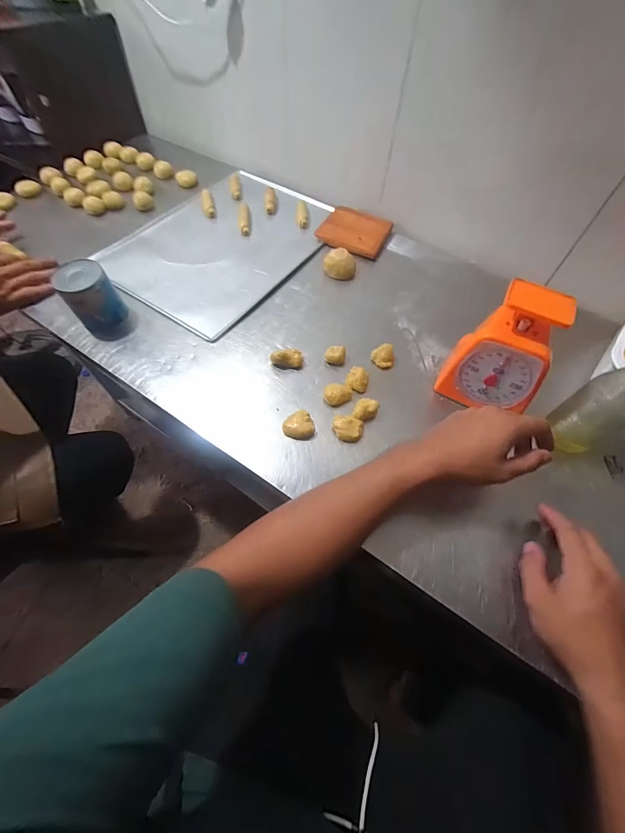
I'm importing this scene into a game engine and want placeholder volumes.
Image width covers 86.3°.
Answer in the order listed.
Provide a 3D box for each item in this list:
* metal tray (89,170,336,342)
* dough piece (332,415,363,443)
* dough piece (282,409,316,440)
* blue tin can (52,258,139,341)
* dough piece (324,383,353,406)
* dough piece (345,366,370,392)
[{"bbox_3d":[-0.171,-0.365,0.673,0.324,0.021,0.460,31,62,15],"label":"metal tray"},{"bbox_3d":[0.047,0.019,0.455,0.040,0.024,0.033,10,59,2],"label":"dough piece"},{"bbox_3d":[-0.019,0.013,0.456,0.042,0.020,0.038,-8,60,-8],"label":"dough piece"},{"bbox_3d":[-0.335,-0.180,0.518,0.071,0.092,0.069,-32,66,-20],"label":"blue tin can"},{"bbox_3d":[0.037,-0.031,0.486,0.041,0.023,0.031,6,59,0],"label":"dough piece"},{"bbox_3d":[0.067,-0.054,0.502,0.033,0.026,0.036,2,59,-3],"label":"dough piece"}]

